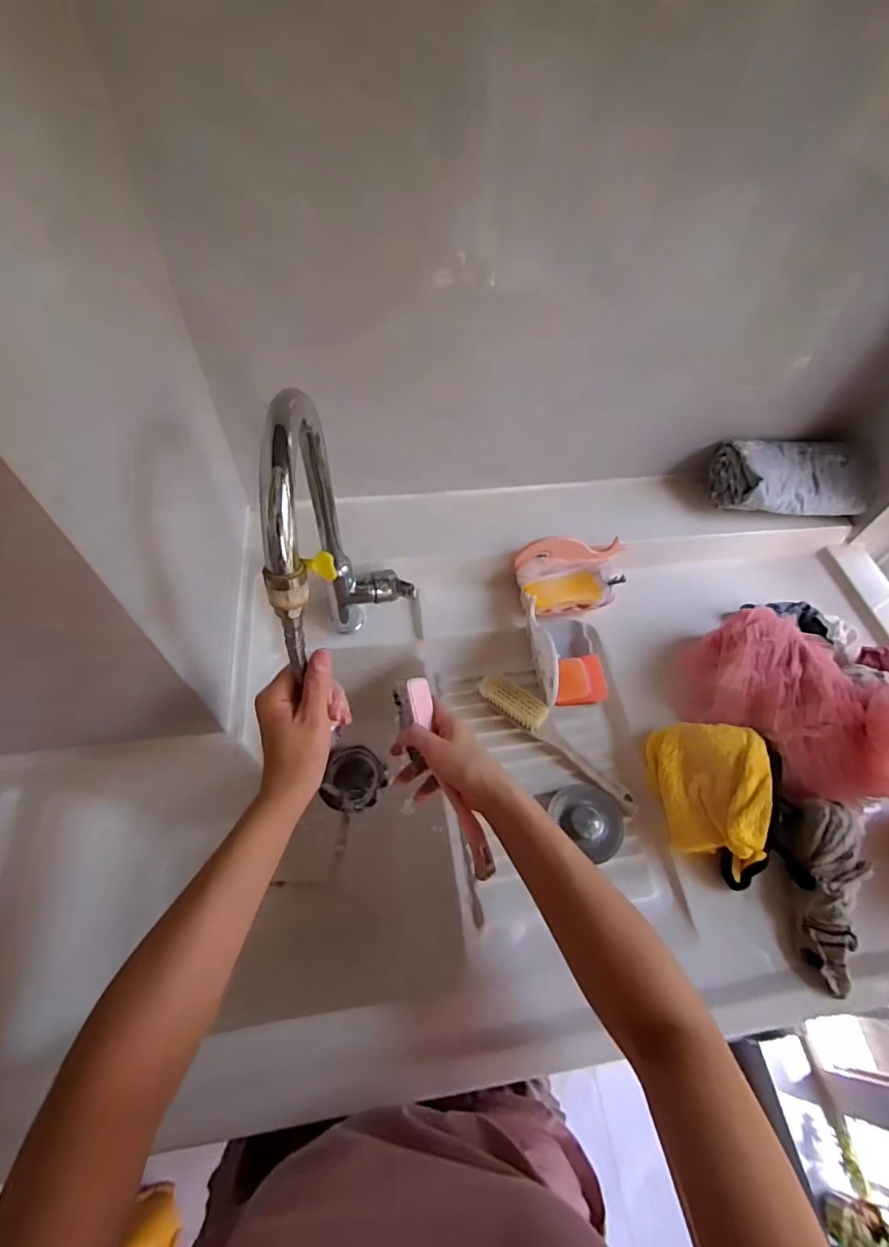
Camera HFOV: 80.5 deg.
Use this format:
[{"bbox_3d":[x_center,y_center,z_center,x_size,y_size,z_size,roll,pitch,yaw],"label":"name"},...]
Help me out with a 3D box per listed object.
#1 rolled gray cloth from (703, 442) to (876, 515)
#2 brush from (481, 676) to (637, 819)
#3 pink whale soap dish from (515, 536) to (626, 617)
[{"bbox_3d":[0.517,-0.217,0.783,0.216,0.068,0.111,-3,58,-6],"label":"rolled gray cloth"},{"bbox_3d":[0.135,0.140,0.634,0.226,0.035,0.035,41,64,20],"label":"brush"},{"bbox_3d":[0.172,-0.059,0.730,0.144,0.071,0.090,-3,58,-6],"label":"pink whale soap dish"}]

